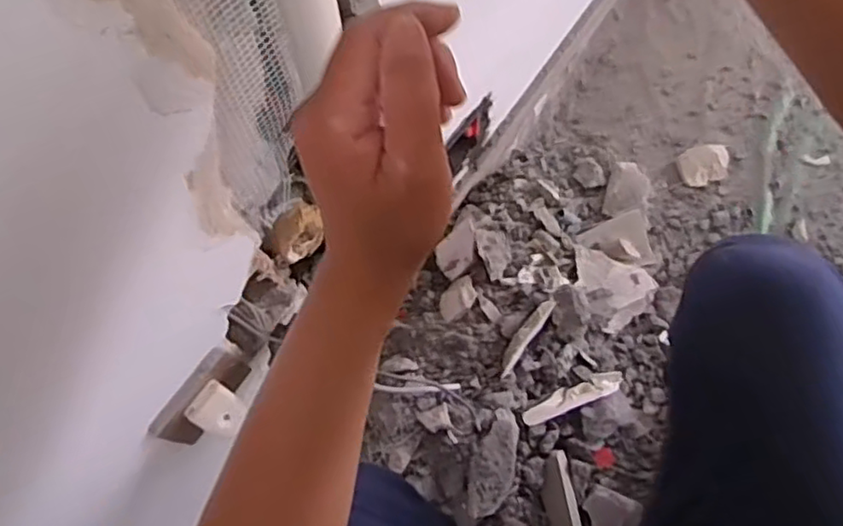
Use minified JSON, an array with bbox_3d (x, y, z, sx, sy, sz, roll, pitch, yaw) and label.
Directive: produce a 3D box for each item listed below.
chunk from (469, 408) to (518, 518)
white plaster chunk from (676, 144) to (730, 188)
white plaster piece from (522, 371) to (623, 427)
[{"bbox_3d":[0.090,0.250,0.824,0.053,0.033,0.131,15,84,7],"label":"chunk"},{"bbox_3d":[0.437,-0.151,1.015,0.074,0.022,0.060,-15,71,-3],"label":"white plaster chunk"},{"bbox_3d":[0.200,0.176,0.869,0.147,0.029,0.030,-22,72,-5],"label":"white plaster piece"}]

